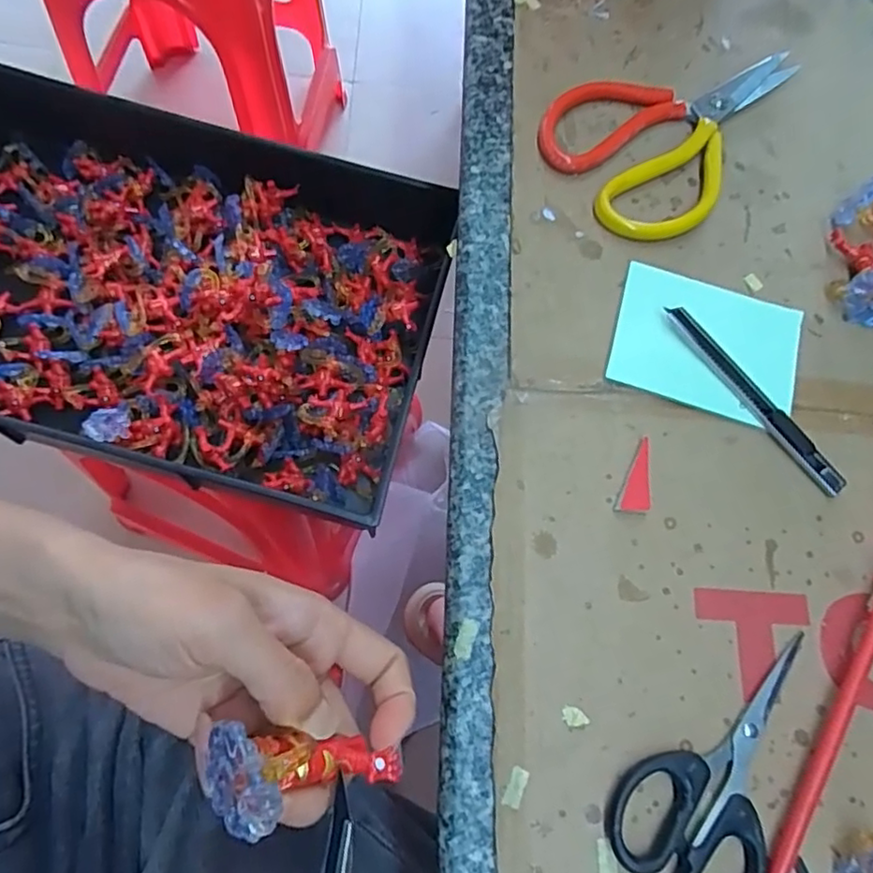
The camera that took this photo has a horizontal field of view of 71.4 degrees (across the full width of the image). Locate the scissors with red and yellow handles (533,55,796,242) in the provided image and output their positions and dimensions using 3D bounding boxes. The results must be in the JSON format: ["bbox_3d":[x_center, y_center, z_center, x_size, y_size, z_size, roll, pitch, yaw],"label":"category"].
[{"bbox_3d":[0.142,-0.199,0.373,0.109,0.011,0.179,38,72,8],"label":"scissors with red and yellow handles"}]

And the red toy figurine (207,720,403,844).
[{"bbox_3d":[-0.040,0.105,0.189,0.057,0.024,0.029,5,69,-23],"label":"red toy figurine"}]

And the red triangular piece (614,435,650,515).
[{"bbox_3d":[0.103,0.021,0.303,0.015,0.004,0.039,25,71,3],"label":"red triangular piece"}]

